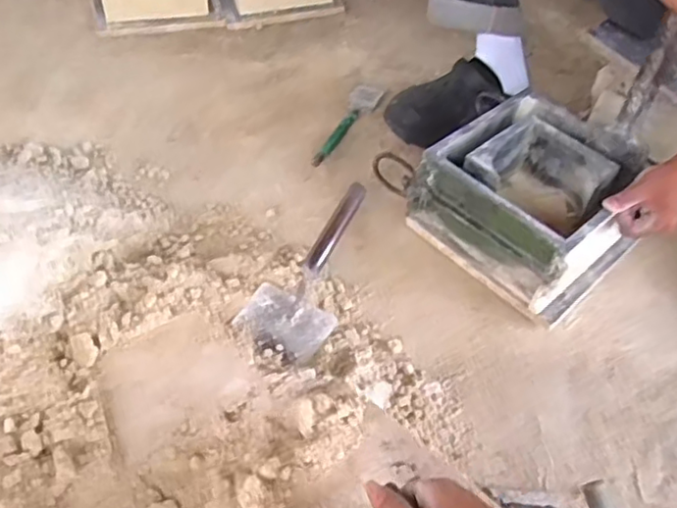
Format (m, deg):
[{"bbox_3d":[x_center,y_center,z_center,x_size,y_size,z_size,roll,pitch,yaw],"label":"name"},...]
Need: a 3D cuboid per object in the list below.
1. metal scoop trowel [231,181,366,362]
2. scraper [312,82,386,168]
[{"bbox_3d":[-0.041,0.014,0.781,0.110,0.107,0.209,19,51,11],"label":"metal scoop trowel"},{"bbox_3d":[0.014,-0.214,1.060,0.052,0.028,0.227,20,52,12],"label":"scraper"}]

